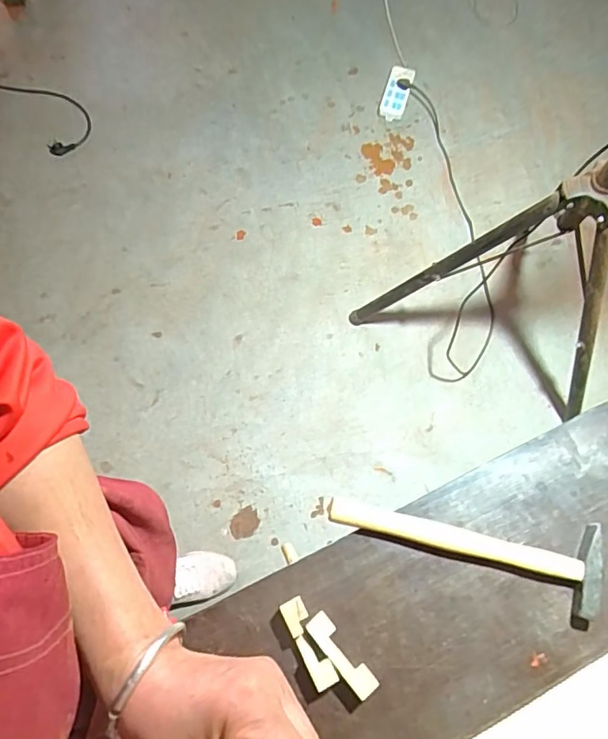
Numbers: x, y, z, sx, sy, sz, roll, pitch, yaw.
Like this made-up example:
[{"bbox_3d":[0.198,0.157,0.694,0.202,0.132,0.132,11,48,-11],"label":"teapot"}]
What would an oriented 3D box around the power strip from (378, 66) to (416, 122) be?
[{"bbox_3d":[0.294,-0.877,1.696,0.080,0.039,0.188,17,73,3],"label":"power strip"}]

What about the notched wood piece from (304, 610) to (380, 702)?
[{"bbox_3d":[0.035,0.269,0.505,0.023,0.027,0.080,-39,78,-12],"label":"notched wood piece"}]

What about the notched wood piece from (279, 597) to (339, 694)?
[{"bbox_3d":[0.004,0.261,0.510,0.022,0.021,0.080,-26,76,-9],"label":"notched wood piece"}]

